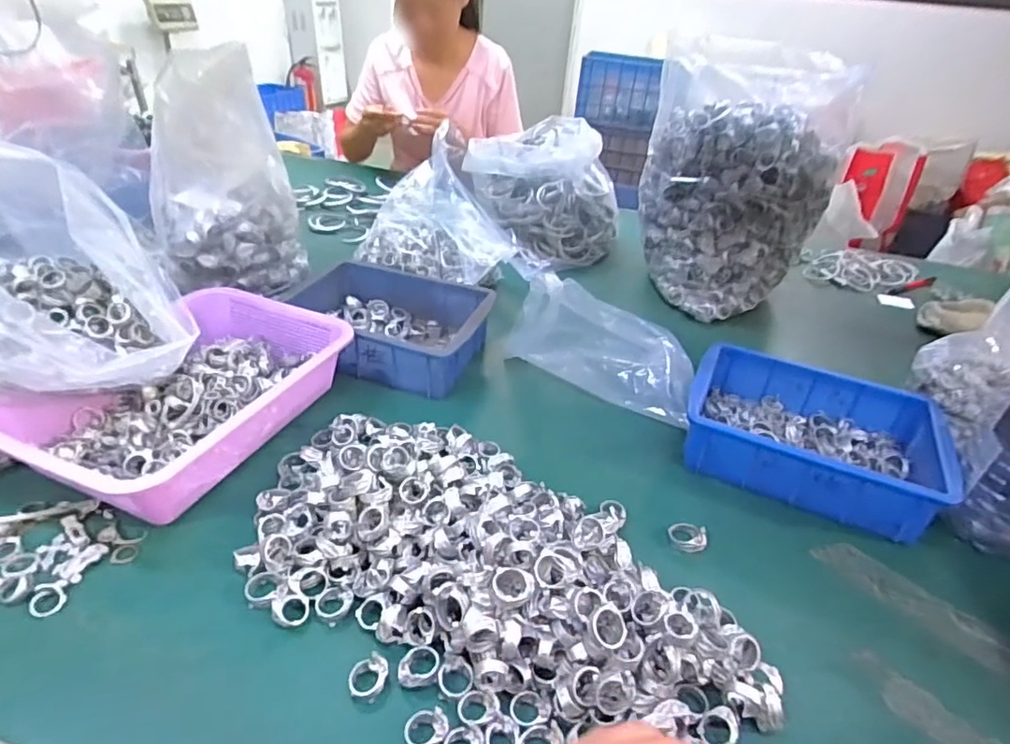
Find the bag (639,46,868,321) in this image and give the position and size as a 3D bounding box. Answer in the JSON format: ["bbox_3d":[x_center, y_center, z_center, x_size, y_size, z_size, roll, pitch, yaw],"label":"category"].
[{"bbox_3d":[0.350,-0.291,0.874,0.216,0.336,0.219,-1,35,-10],"label":"bag"}]

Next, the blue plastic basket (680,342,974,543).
[{"bbox_3d":[0.325,0.065,0.616,0.245,0.070,0.166,21,38,21],"label":"blue plastic basket"}]

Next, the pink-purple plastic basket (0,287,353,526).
[{"bbox_3d":[-0.328,0.023,0.590,0.205,0.076,0.291,17,36,15],"label":"pink-purple plastic basket"}]

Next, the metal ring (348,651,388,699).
[{"bbox_3d":[-0.096,0.217,0.403,0.028,0.010,0.027,4,35,-3],"label":"metal ring"}]

